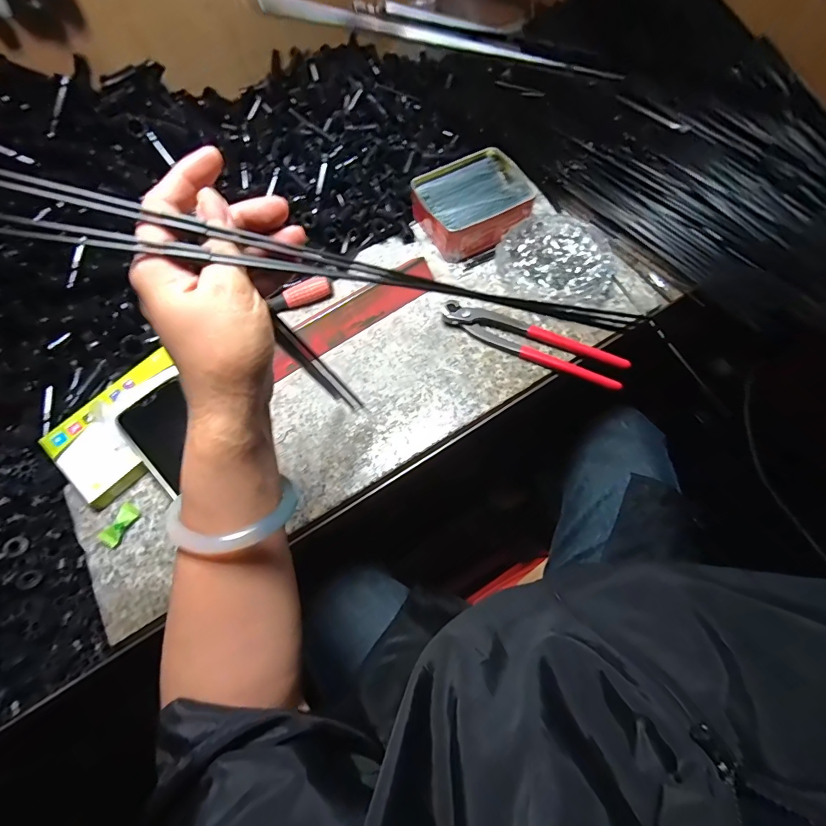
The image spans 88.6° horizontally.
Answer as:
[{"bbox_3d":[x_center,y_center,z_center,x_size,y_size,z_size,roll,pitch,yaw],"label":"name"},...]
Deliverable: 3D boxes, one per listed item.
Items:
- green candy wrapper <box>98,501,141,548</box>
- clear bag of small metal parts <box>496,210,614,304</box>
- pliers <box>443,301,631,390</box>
[{"bbox_3d":[-0.268,0.102,0.388,0.023,0.009,0.037,27,70,13],"label":"green candy wrapper"},{"bbox_3d":[0.157,-0.170,0.472,0.128,0.024,0.125,-33,69,-12],"label":"clear bag of small metal parts"},{"bbox_3d":[0.124,-0.075,0.445,0.190,0.014,0.042,25,70,12],"label":"pliers"}]

